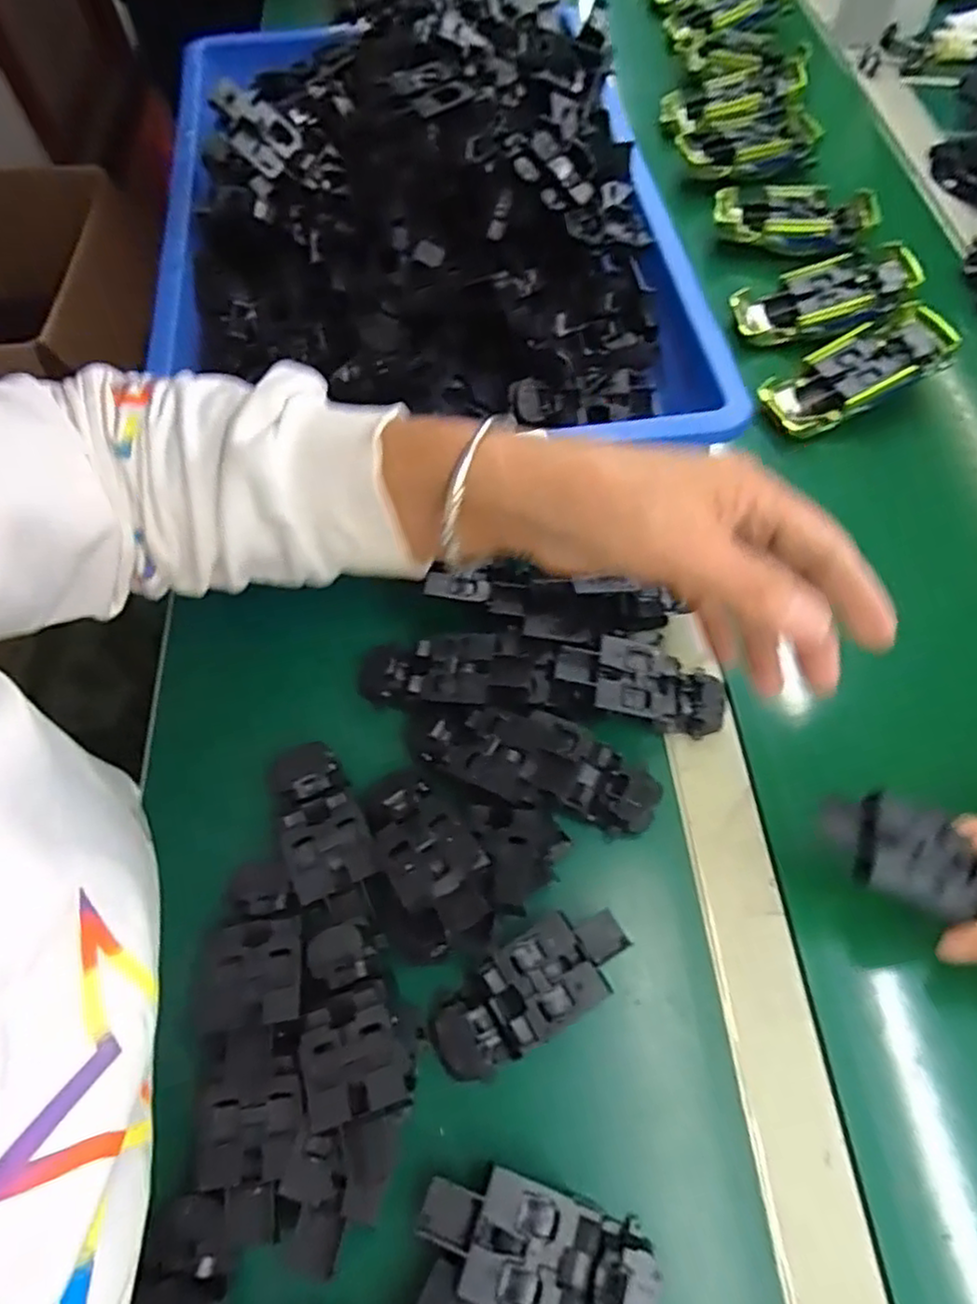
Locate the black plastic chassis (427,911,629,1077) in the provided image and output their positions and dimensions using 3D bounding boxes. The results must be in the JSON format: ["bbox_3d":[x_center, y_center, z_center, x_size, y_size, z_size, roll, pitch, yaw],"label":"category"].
[{"bbox_3d":[0.020,0.158,0.328,0.097,0.026,0.043,-27,66,-12],"label":"black plastic chassis"}]

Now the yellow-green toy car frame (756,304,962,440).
[{"bbox_3d":[0.269,-0.205,0.512,0.128,0.027,0.057,-28,65,5],"label":"yellow-green toy car frame"}]

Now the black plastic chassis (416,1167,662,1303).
[{"bbox_3d":[0.020,0.245,0.286,0.095,0.028,0.042,17,65,10],"label":"black plastic chassis"}]

